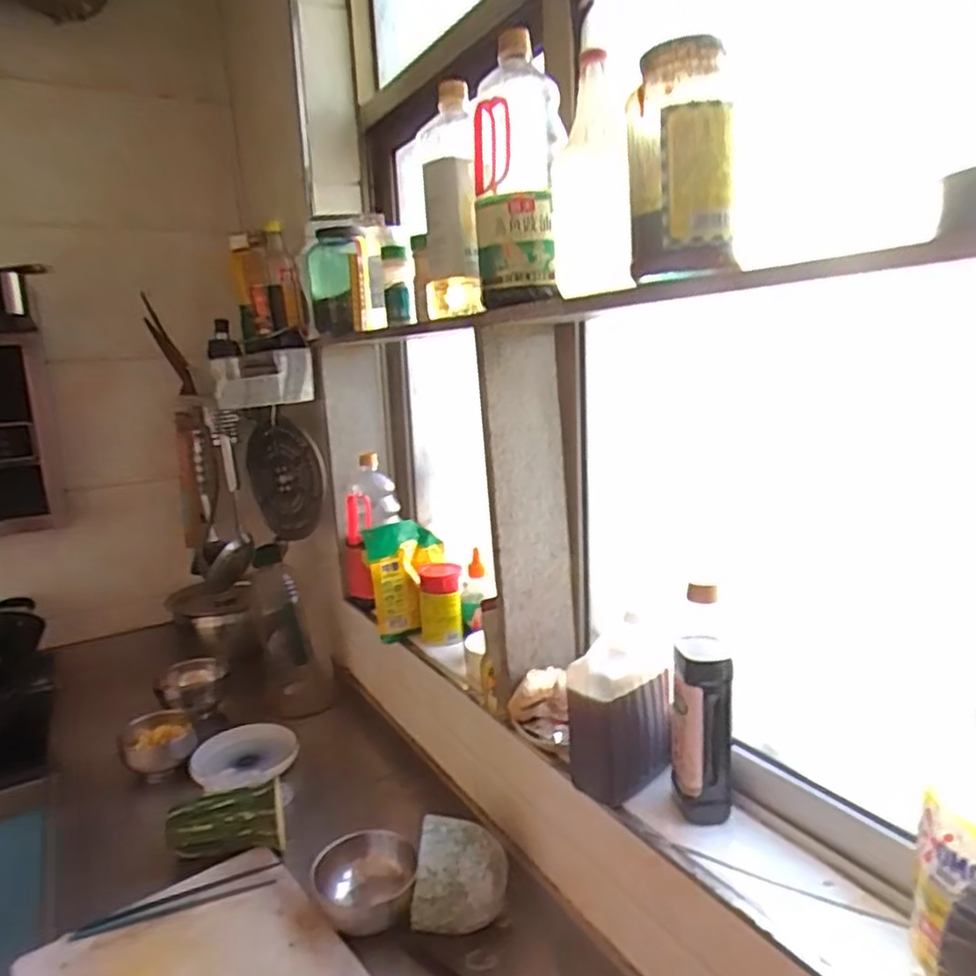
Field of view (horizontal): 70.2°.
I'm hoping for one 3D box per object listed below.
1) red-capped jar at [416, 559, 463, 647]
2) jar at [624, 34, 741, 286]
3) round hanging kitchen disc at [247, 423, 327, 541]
[{"bbox_3d":[-0.079,0.194,1.165,0.072,0.123,0.076,-4,11,-6],"label":"red-capped jar"},{"bbox_3d":[0.143,-0.239,0.515,0.074,0.160,0.074,0,11,12],"label":"jar"},{"bbox_3d":[-0.417,-0.016,1.406,0.217,0.230,0.022,24,27,27],"label":"round hanging kitchen disc"}]

